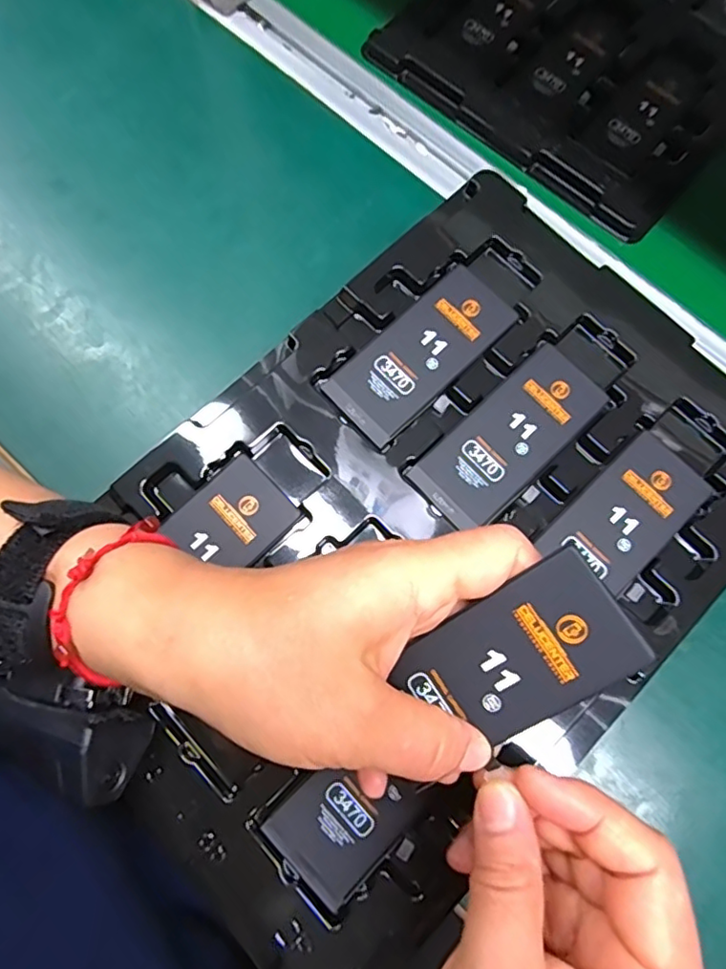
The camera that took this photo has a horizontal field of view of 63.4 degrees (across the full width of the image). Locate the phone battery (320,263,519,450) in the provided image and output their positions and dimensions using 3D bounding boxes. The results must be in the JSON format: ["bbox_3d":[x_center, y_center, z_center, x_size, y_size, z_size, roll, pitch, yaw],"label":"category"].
[{"bbox_3d":[0.029,-0.065,0.291,0.099,0.004,0.043,-43,81,-10],"label":"phone battery"}]

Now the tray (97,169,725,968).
[{"bbox_3d":[0.027,0.024,0.267,0.233,0.015,0.327,42,79,8],"label":"tray"}]

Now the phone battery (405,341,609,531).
[{"bbox_3d":[0.071,-0.023,0.281,0.099,0.004,0.043,-42,81,-10],"label":"phone battery"}]

